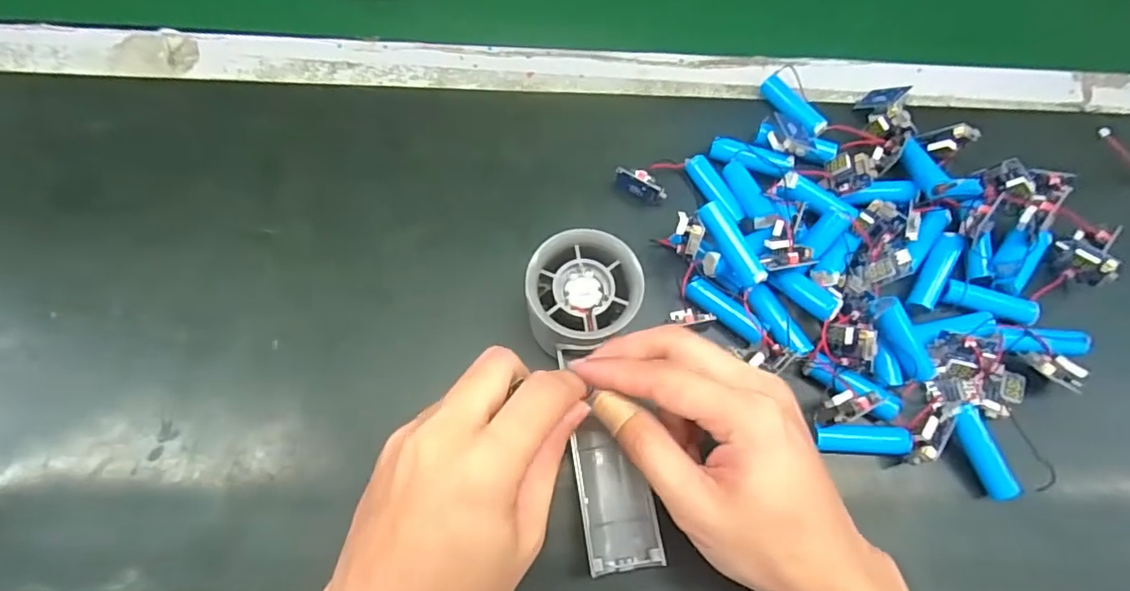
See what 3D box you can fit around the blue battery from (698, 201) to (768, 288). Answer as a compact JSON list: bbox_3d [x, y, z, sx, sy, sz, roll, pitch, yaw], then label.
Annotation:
[{"bbox_3d":[0.090,-0.028,0.307,0.013,0.012,0.050,-26,73,-12],"label":"blue battery"}]

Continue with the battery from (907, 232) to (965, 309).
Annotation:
[{"bbox_3d":[0.217,-0.014,0.334,0.013,0.014,0.048,28,84,9],"label":"battery"}]

